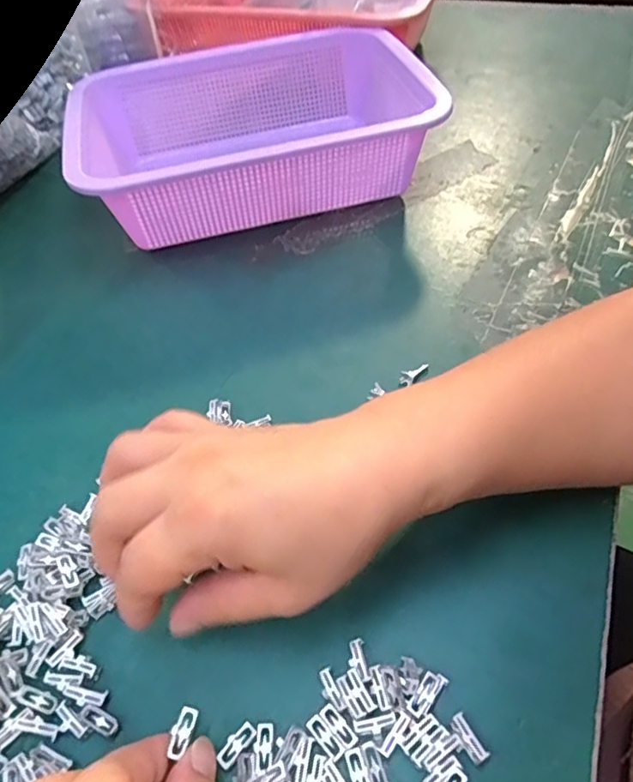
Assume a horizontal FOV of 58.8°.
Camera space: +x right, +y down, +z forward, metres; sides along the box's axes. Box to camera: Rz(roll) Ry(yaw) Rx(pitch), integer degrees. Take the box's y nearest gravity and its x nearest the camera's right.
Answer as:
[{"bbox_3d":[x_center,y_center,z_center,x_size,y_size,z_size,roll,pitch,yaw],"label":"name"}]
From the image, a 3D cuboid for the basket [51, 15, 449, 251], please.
[{"bbox_3d":[-0.052,-0.207,0.447,0.250,0.081,0.209,-14,51,-8],"label":"basket"}]

